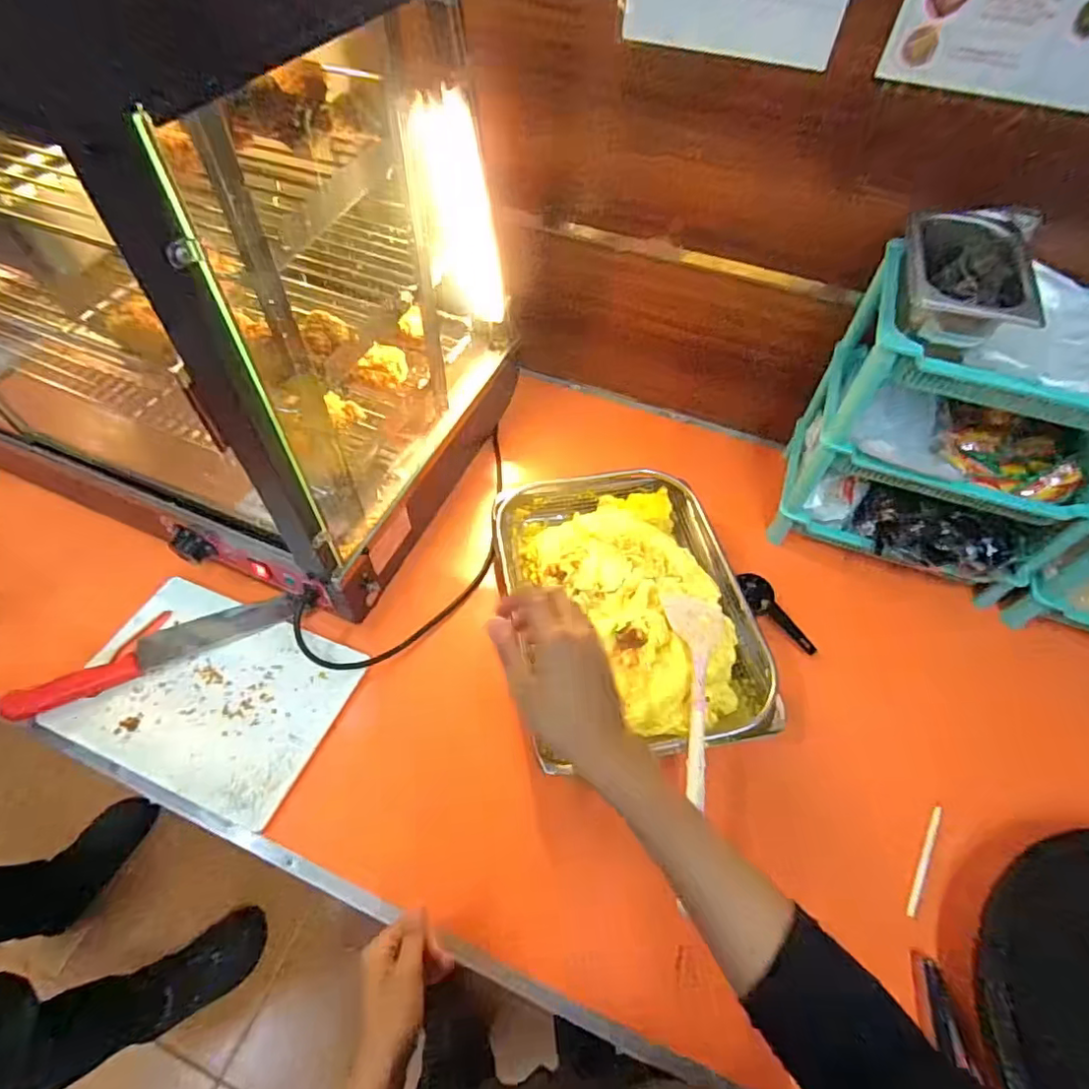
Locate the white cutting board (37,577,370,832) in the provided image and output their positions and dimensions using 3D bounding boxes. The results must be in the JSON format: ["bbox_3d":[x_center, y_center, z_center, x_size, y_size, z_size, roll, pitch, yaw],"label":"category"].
[{"bbox_3d":[-0.383,0.164,0.663,0.291,0.015,0.207,19,57,11],"label":"white cutting board"}]

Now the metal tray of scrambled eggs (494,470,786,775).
[{"bbox_3d":[0.094,0.064,0.706,0.272,0.067,0.377,-8,56,-7],"label":"metal tray of scrambled eggs"}]

